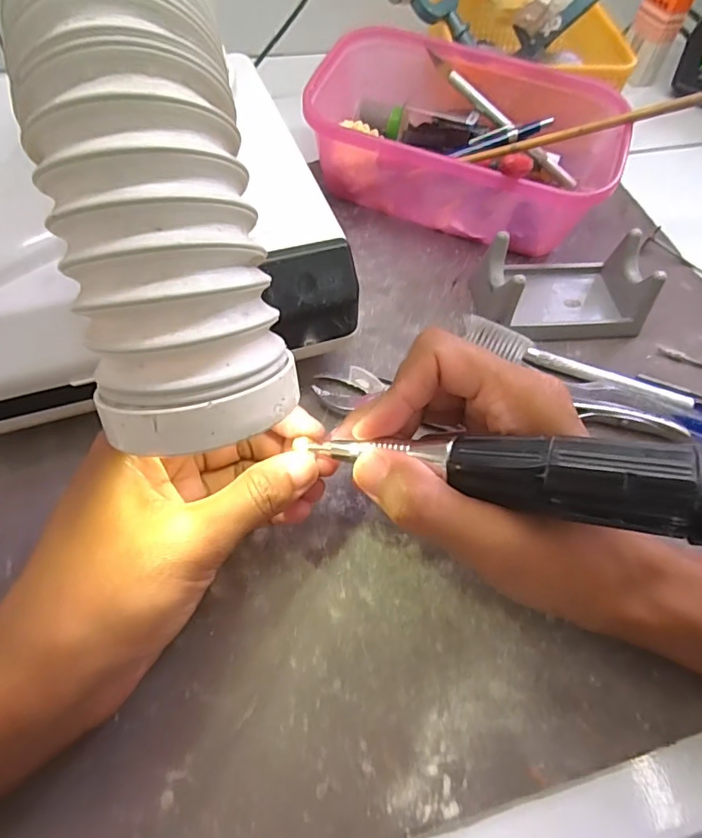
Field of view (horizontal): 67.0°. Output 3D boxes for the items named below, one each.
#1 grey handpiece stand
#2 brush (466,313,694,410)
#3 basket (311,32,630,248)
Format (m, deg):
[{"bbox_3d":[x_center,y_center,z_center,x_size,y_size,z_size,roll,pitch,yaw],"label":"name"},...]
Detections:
[{"bbox_3d":[0.124,-0.081,0.315,0.098,0.039,0.057,-4,59,-7],"label":"grey handpiece stand"},{"bbox_3d":[0.126,-0.032,0.298,0.128,0.019,0.020,17,59,6],"label":"brush"},{"bbox_3d":[0.079,-0.189,0.362,0.188,0.071,0.157,21,59,8],"label":"basket"}]

